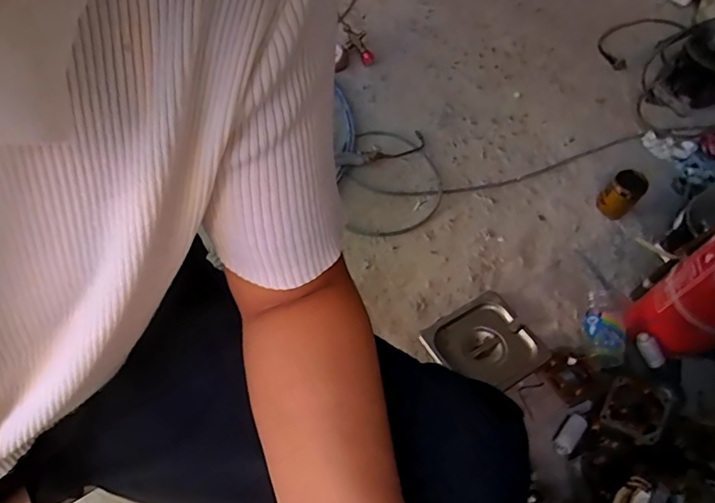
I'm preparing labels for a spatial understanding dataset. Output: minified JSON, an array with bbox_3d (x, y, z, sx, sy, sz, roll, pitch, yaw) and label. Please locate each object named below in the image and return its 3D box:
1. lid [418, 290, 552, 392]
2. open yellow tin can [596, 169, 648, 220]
[{"bbox_3d":[0.216,0.158,0.853,0.165,0.011,0.160,-29,54,-14],"label":"lid"},{"bbox_3d":[0.538,-0.116,1.024,0.064,0.104,0.069,2,57,-3],"label":"open yellow tin can"}]

